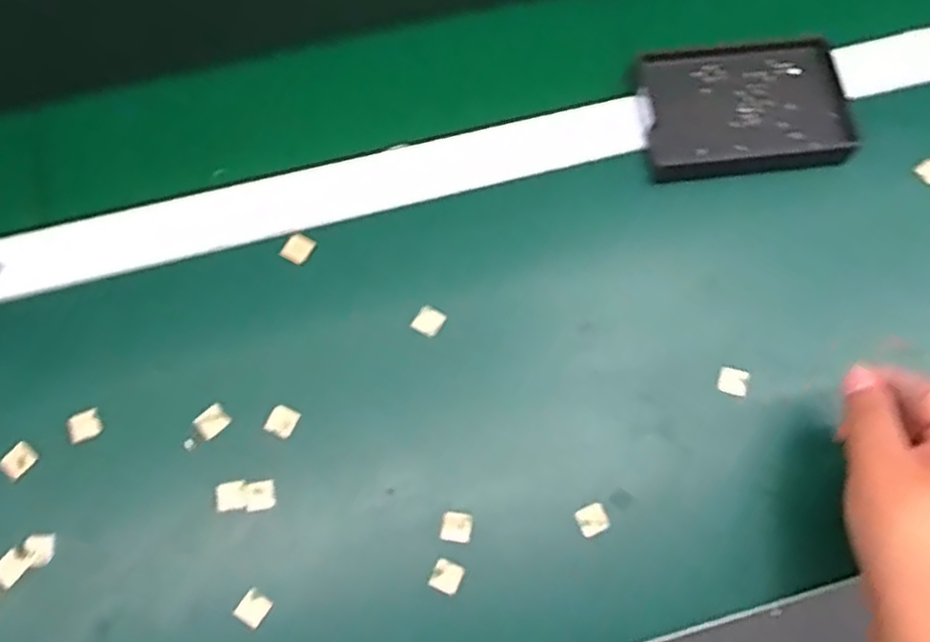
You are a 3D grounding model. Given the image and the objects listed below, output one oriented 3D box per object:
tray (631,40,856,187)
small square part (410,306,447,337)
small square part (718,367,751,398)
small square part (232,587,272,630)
[{"bbox_3d":[0.194,-0.149,0.528,0.140,0.019,0.095,-5,72,-3],"label":"tray"},{"bbox_3d":[-0.023,0.001,0.483,0.018,0.004,0.016,28,73,7],"label":"small square part"},{"bbox_3d":[0.168,0.038,0.478,0.018,0.004,0.017,13,72,4],"label":"small square part"},{"bbox_3d":[-0.120,0.163,0.432,0.017,0.004,0.018,35,74,9],"label":"small square part"}]

